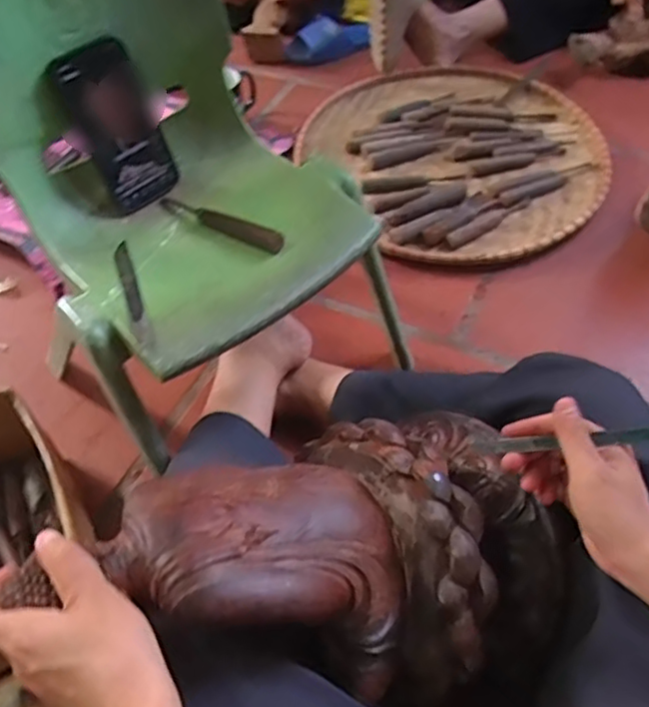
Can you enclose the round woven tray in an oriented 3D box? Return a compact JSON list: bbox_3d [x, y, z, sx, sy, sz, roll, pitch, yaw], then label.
[{"bbox_3d":[0.220,-0.345,1.115,0.441,0.056,0.494,-28,55,-17],"label":"round woven tray"}]

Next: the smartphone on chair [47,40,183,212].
[{"bbox_3d":[-0.208,-0.231,0.678,0.082,0.165,0.015,-40,46,-20],"label":"smartphone on chair"}]

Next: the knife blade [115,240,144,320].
[{"bbox_3d":[-0.188,-0.072,0.632,0.016,0.004,0.132,-16,43,-15],"label":"knife blade"}]

